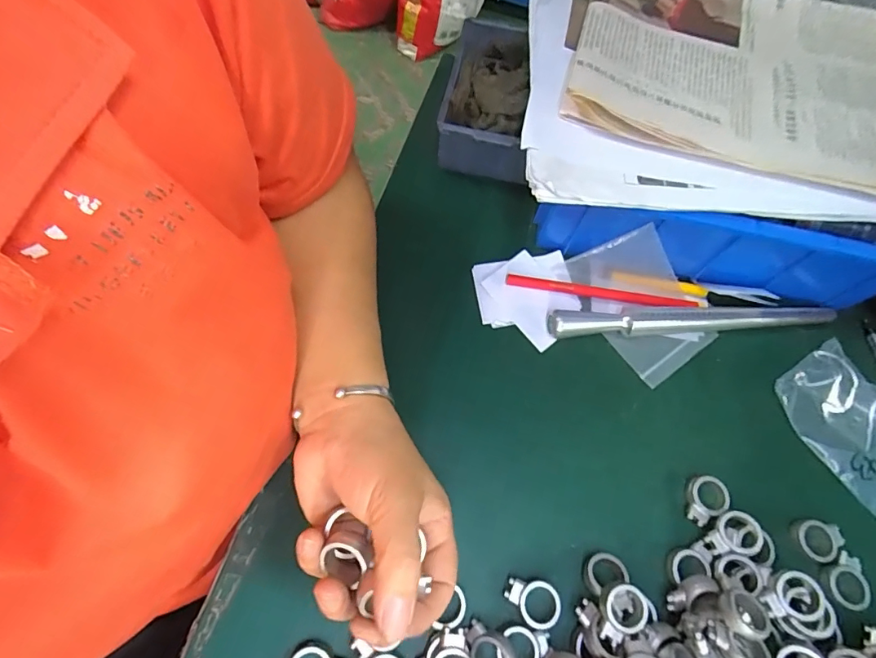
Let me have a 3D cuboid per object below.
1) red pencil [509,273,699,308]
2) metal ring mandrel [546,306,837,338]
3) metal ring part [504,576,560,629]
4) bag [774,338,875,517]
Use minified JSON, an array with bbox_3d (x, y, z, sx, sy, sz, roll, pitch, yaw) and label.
[{"bbox_3d":[0.133,-0.030,0.372,0.154,0.013,0.011,10,65,0],"label":"red pencil"},{"bbox_3d":[0.203,-0.008,0.359,0.232,0.017,0.016,-1,66,-5],"label":"metal ring mandrel"},{"bbox_3d":[0.059,0.169,0.283,0.035,0.005,0.025,27,66,8],"label":"metal ring part"},{"bbox_3d":[0.317,0.076,0.338,0.077,0.016,0.120,-38,75,-6],"label":"bag"}]

